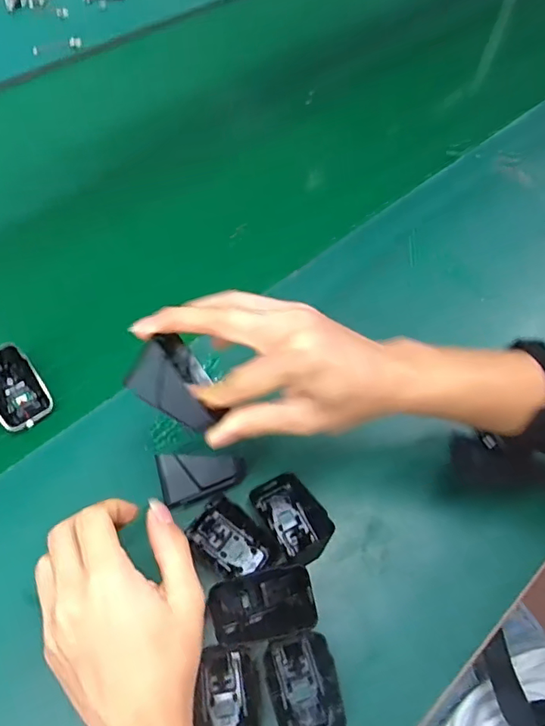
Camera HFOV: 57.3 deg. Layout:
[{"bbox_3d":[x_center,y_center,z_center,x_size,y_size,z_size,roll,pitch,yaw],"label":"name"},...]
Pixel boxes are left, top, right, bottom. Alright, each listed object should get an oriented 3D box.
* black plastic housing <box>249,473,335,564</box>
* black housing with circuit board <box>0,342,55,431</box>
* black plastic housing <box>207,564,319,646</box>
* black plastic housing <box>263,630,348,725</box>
[{"bbox_3d":[0.018,0.123,0.403,0.047,0.020,0.071,-27,65,-17],"label":"black plastic housing"},{"bbox_3d":[-0.236,0.023,0.457,0.050,0.025,0.078,-34,86,-43],"label":"black housing with circuit board"},{"bbox_3d":[-0.007,0.175,0.359,0.071,0.031,0.042,-8,61,-8],"label":"black plastic housing"},{"bbox_3d":[0.022,0.222,0.338,0.046,0.028,0.066,-10,62,-9],"label":"black plastic housing"}]

